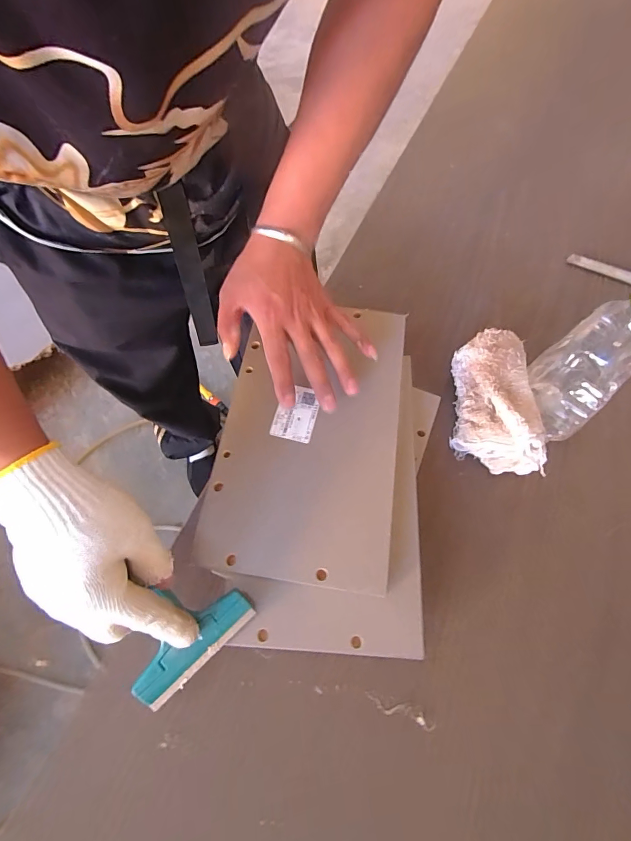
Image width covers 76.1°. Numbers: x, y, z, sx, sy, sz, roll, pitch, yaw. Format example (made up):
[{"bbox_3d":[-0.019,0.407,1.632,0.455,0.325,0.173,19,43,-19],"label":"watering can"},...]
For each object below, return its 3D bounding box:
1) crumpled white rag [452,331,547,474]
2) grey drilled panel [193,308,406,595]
[{"bbox_3d":[0.188,-0.023,0.431,0.069,0.085,0.158,5,65,2],"label":"crumpled white rag"},{"bbox_3d":[-0.005,0.005,0.400,0.170,0.011,0.287,8,67,2],"label":"grey drilled panel"}]

